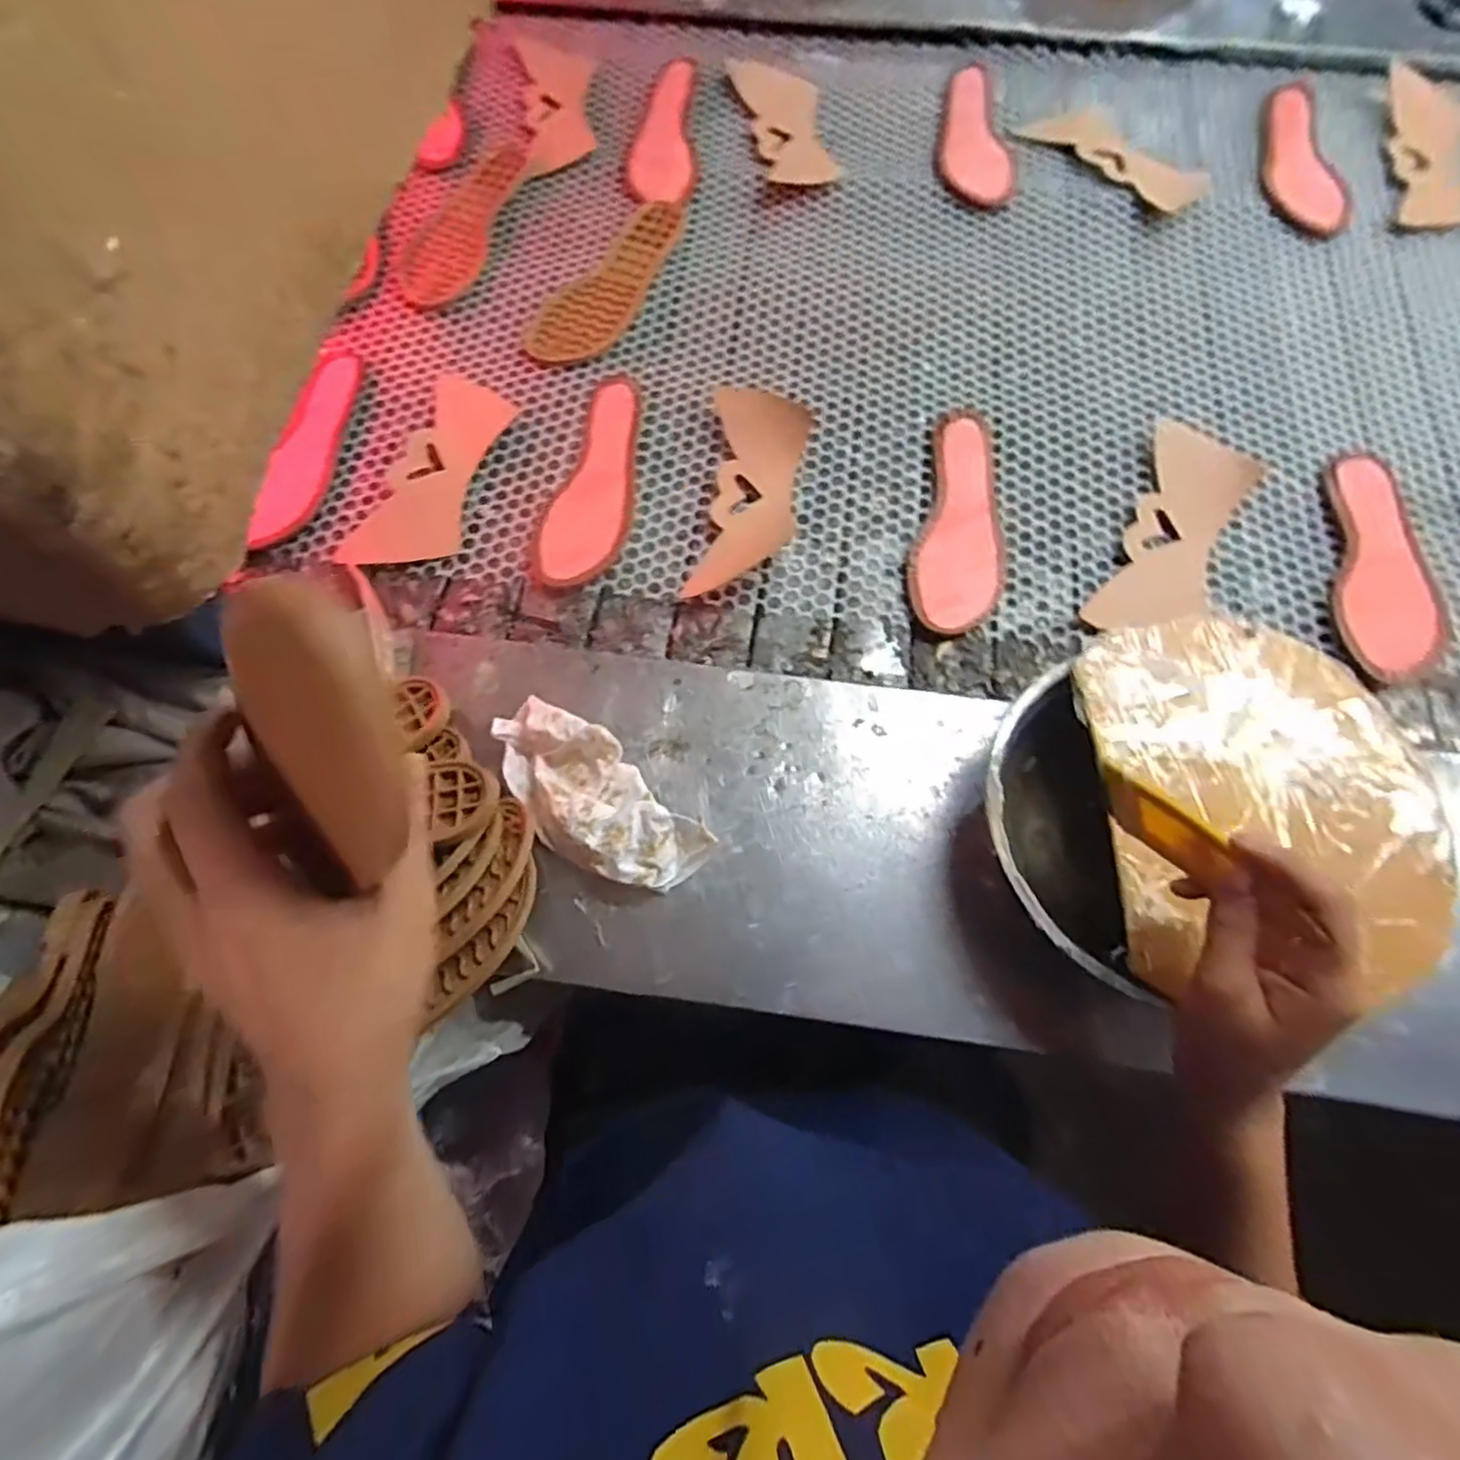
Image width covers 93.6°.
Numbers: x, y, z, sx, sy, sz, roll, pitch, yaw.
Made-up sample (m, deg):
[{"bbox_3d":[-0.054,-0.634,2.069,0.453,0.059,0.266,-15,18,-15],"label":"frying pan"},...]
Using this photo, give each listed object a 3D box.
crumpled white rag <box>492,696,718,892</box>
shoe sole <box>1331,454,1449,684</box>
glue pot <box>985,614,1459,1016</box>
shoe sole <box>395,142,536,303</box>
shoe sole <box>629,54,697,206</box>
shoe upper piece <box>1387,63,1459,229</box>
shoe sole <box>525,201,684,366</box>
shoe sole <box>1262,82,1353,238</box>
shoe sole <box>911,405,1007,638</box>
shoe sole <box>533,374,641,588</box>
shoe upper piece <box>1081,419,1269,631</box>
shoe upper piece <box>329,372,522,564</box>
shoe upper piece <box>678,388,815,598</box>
[{"bbox_3d":[-0.095,0.047,0.469,0.161,0.035,0.076,42,76,14],"label":"crumpled white rag"},{"bbox_3d":[0.530,-0.138,0.558,0.077,0.018,0.225,9,71,4],"label":"shoe sole"},{"bbox_3d":[0.291,0.051,0.448,0.262,0.088,0.223,-3,70,0],"label":"glue pot"},{"bbox_3d":[-0.279,-0.535,0.717,0.080,0.009,0.233,13,71,5],"label":"shoe sole"},{"bbox_3d":[-0.073,-0.650,0.745,0.070,0.008,0.201,-2,76,3],"label":"shoe sole"},{"bbox_3d":[0.740,-0.606,0.716,0.088,0.023,0.196,7,71,3],"label":"shoe upper piece"},{"bbox_3d":[-0.123,-0.450,0.686,0.086,0.010,0.227,27,73,10],"label":"shoe sole"},{"bbox_3d":[0.604,-0.608,0.727,0.078,0.005,0.233,5,70,2],"label":"shoe sole"},{"bbox_3d":[0.203,-0.184,0.588,0.075,0.015,0.221,14,71,6],"label":"shoe sole"},{"bbox_3d":[-0.117,-0.227,0.602,0.076,0.023,0.226,9,71,4],"label":"shoe sole"},{"bbox_3d":[0.380,-0.166,0.583,0.090,0.010,0.228,26,74,5],"label":"shoe upper piece"},{"bbox_3d":[-0.261,-0.230,0.613,0.090,0.010,0.203,14,71,6],"label":"shoe upper piece"},{"bbox_3d":[0.021,-0.211,0.599,0.087,0.011,0.209,5,70,2],"label":"shoe upper piece"}]

